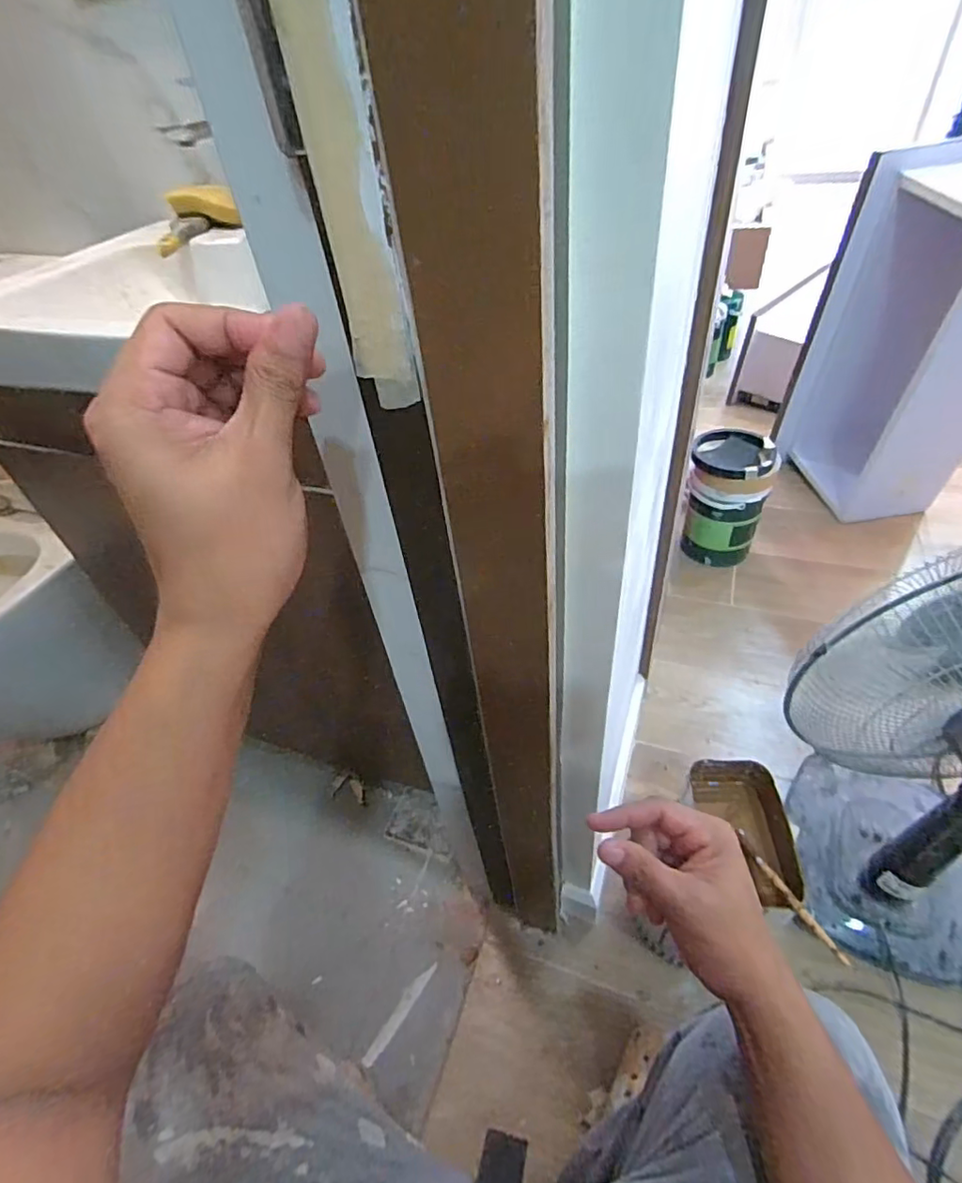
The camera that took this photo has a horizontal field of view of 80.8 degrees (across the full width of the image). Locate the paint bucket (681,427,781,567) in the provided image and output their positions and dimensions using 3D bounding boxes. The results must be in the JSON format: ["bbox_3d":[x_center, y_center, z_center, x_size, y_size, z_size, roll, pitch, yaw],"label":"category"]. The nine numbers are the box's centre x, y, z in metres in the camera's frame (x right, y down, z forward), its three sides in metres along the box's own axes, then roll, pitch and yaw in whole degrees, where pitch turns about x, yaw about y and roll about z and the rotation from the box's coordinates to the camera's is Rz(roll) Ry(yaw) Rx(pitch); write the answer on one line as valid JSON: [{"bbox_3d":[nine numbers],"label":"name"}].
[{"bbox_3d":[0.576,-0.216,1.340,0.176,0.273,0.191,9,47,16],"label":"paint bucket"}]

